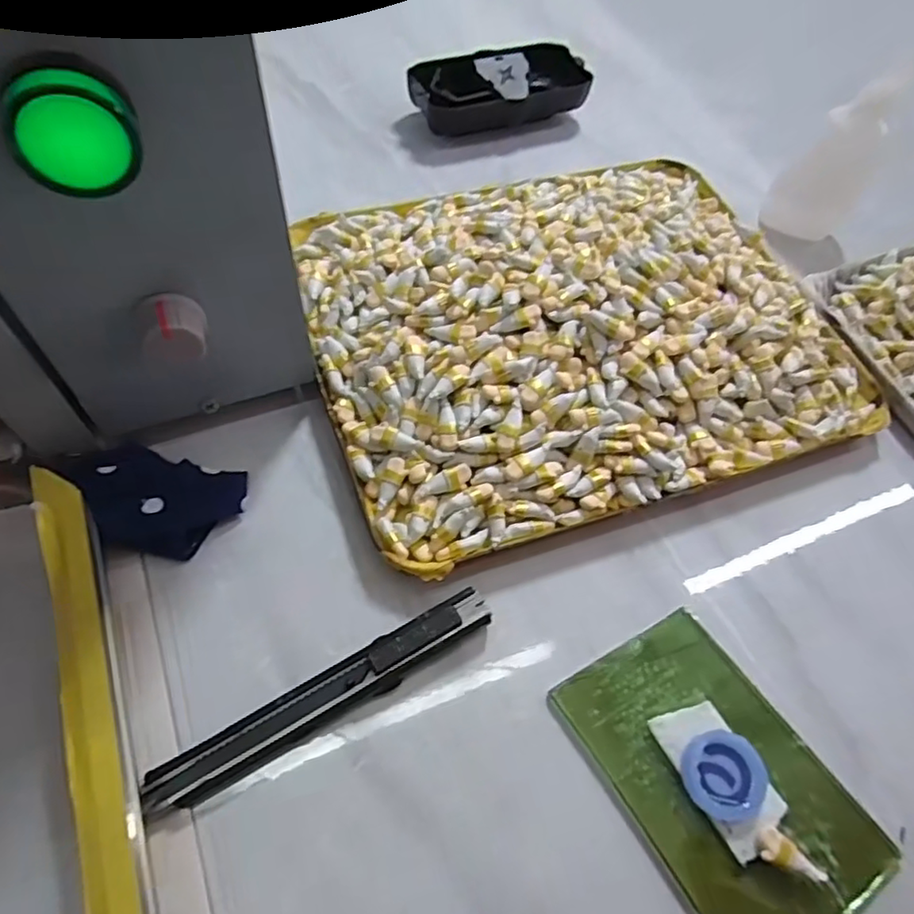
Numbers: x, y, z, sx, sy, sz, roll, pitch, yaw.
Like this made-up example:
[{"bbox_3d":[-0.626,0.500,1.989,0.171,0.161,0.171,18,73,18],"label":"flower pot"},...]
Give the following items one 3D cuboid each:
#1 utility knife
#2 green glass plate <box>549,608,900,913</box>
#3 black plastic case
[{"bbox_3d":[-0.043,0.082,0.213,0.122,0.012,0.014,-26,65,-18],"label":"utility knife"},{"bbox_3d":[0.090,0.108,0.210,0.067,0.010,0.102,-28,66,-19],"label":"green glass plate"},{"bbox_3d":[0.026,-0.228,0.386,0.108,0.027,0.045,-16,63,-13],"label":"black plastic case"}]

